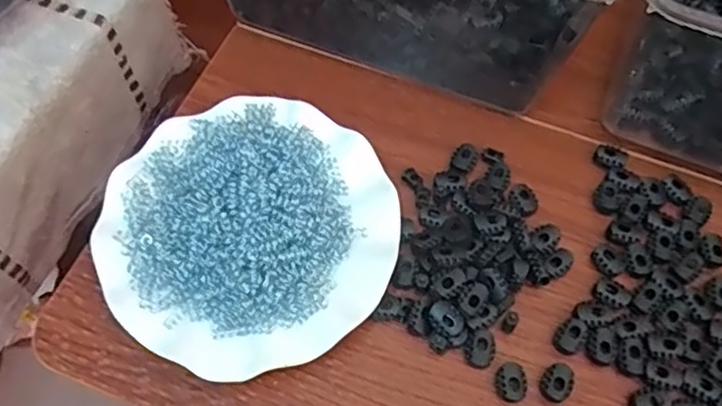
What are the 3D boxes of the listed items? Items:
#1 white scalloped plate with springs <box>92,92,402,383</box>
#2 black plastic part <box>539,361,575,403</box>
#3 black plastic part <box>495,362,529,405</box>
[{"bbox_3d":[-0.069,0.017,0.400,0.180,0.041,0.178,1,63,-2],"label":"white scalloped plate with springs"},{"bbox_3d":[0.116,0.106,0.365,0.017,0.008,0.024,34,66,14],"label":"black plastic part"},{"bbox_3d":[0.089,0.106,0.364,0.017,0.009,0.022,6,63,1],"label":"black plastic part"}]

